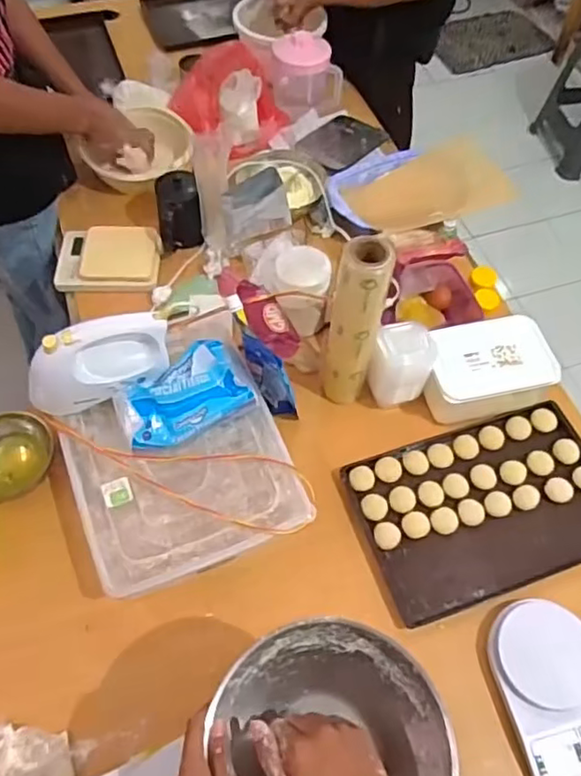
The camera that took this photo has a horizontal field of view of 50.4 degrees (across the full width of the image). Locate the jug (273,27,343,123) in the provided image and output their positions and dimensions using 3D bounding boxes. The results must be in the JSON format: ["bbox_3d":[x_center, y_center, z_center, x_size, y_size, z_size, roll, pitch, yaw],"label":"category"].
[{"bbox_3d":[0.031,-0.647,1.290,0.143,0.142,0.120,-7,59,-6],"label":"jug"}]

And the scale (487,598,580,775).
[{"bbox_3d":[0.327,0.360,0.747,0.131,0.034,0.193,-12,60,-9],"label":"scale"}]

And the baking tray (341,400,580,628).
[{"bbox_3d":[0.282,0.168,0.893,0.360,0.038,0.237,-15,68,-12],"label":"baking tray"}]

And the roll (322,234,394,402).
[{"bbox_3d":[0.088,-0.082,0.857,0.069,0.292,0.061,11,59,5],"label":"roll"}]

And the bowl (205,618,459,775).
[{"bbox_3d":[0.042,0.330,0.571,0.191,0.076,0.212,-19,61,-13],"label":"bowl"}]

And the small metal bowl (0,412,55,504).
[{"bbox_3d":[-0.398,0.096,0.866,0.126,0.051,0.109,-39,67,-23],"label":"small metal bowl"}]

